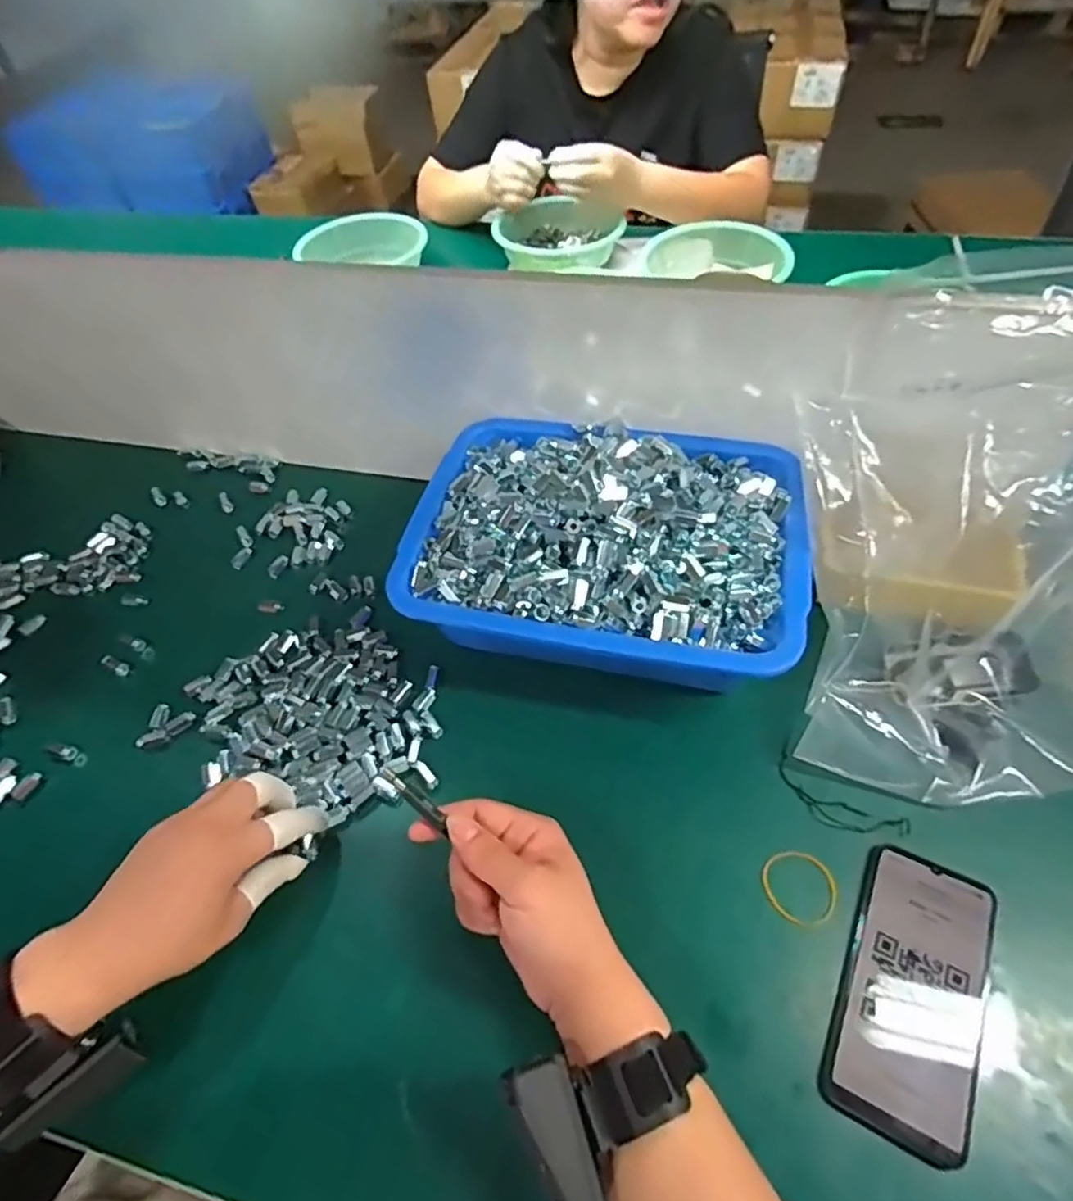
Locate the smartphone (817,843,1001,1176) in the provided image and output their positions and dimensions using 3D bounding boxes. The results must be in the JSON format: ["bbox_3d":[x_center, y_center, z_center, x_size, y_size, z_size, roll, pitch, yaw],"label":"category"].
[{"bbox_3d":[0.224,0.226,0.380,0.075,0.010,0.157,22,58,20],"label":"smartphone"}]

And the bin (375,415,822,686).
[{"bbox_3d":[0.054,-0.039,0.533,0.305,0.134,0.236,8,54,11],"label":"bin"}]

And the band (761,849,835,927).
[{"bbox_3d":[0.173,0.189,0.426,0.046,0.004,0.045,-6,53,7],"label":"band"}]

